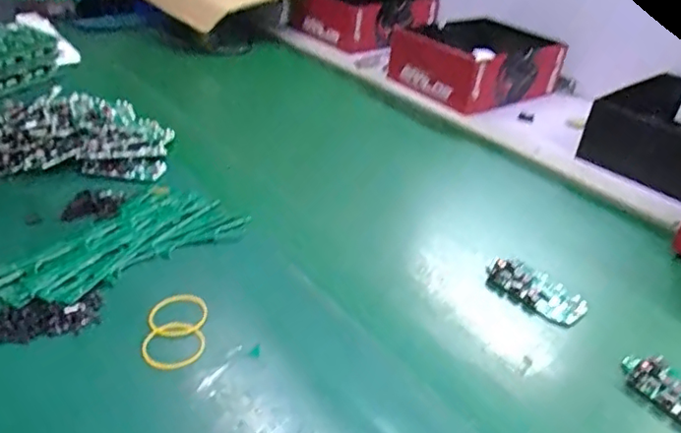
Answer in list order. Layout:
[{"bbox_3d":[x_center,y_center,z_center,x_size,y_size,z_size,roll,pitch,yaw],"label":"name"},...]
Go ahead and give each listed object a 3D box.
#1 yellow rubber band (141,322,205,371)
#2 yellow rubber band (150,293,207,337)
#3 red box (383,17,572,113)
[{"bbox_3d":[-0.133,0.104,0.458,0.047,0.004,0.043,3,44,-3],"label":"yellow rubber band"},{"bbox_3d":[-0.138,0.083,0.488,0.047,0.004,0.044,3,43,-3],"label":"yellow rubber band"},{"bbox_3d":[0.232,-0.266,0.973,0.264,0.087,0.202,-19,41,-33],"label":"red box"}]

